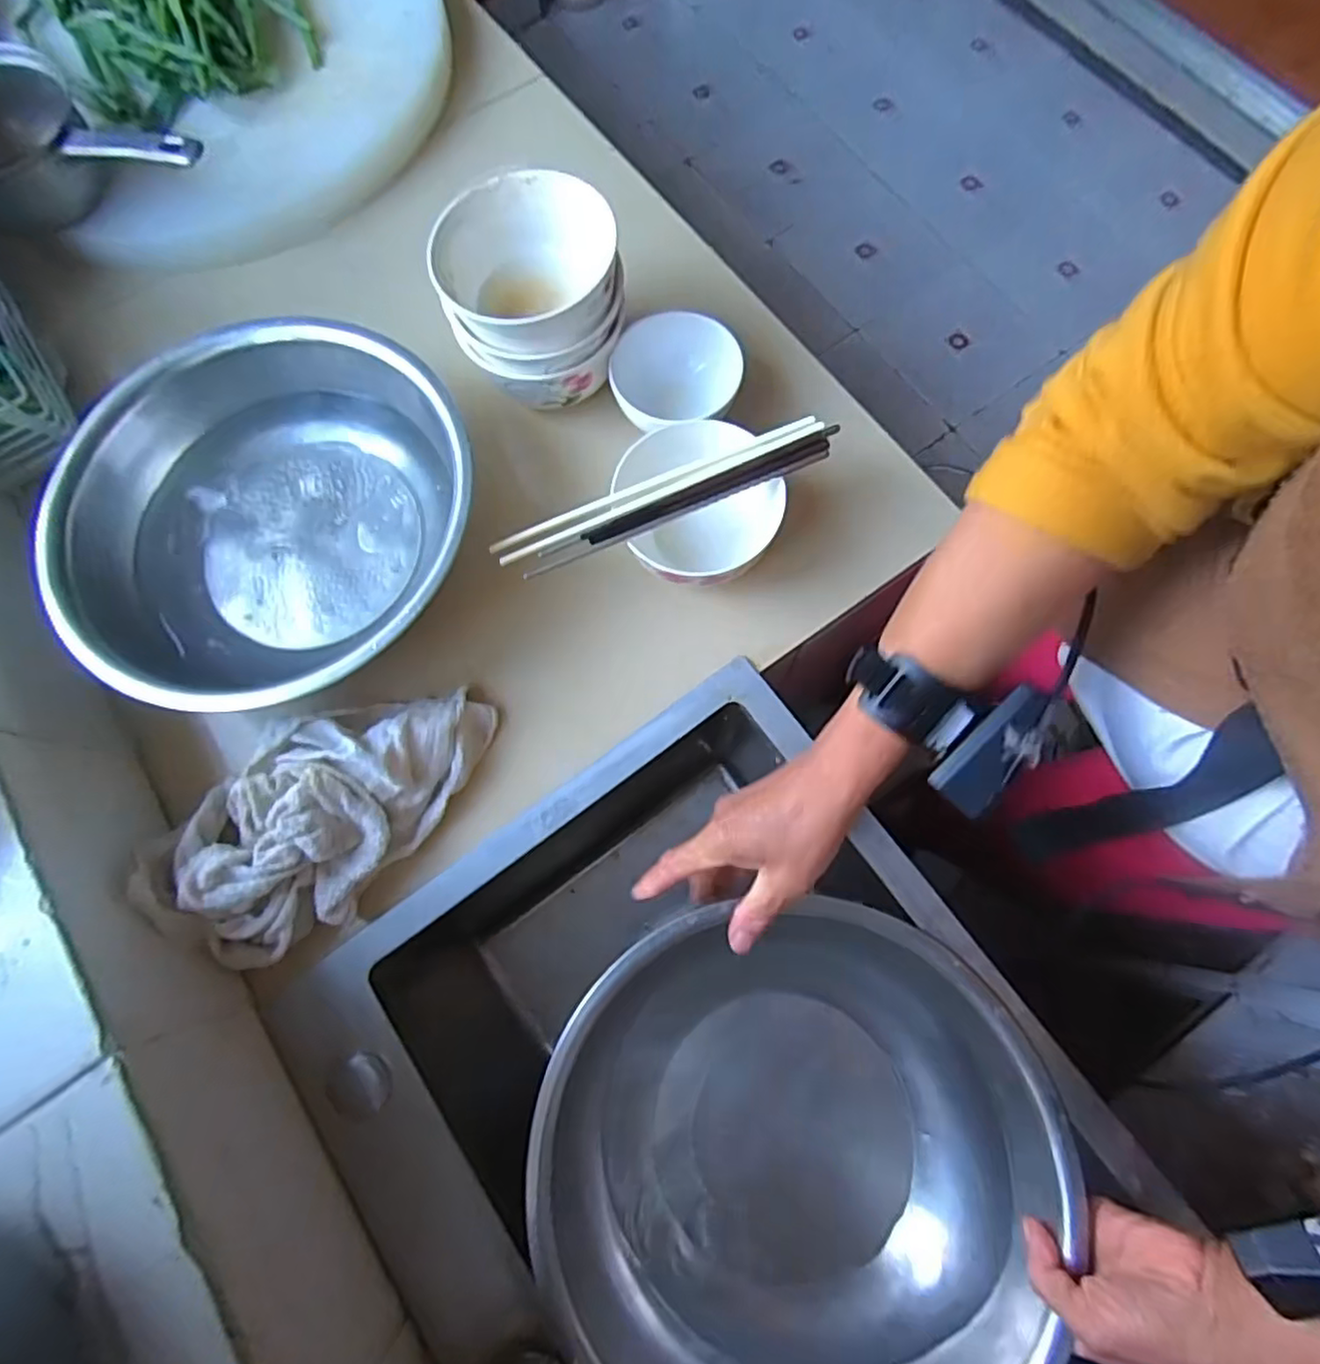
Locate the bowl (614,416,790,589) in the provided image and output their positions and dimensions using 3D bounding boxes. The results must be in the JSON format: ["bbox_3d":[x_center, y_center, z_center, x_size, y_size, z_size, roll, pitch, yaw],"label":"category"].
[{"bbox_3d":[0.025,-0.129,0.481,0.102,0.061,0.104,0,75,1],"label":"bowl"}]

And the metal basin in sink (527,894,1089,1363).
[{"bbox_3d":[0.091,0.301,0.426,0.287,0.082,0.303,0,75,1],"label":"metal basin in sink"}]

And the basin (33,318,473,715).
[{"bbox_3d":[-0.266,-0.113,0.475,0.273,0.075,0.274,0,75,1],"label":"basin"}]

